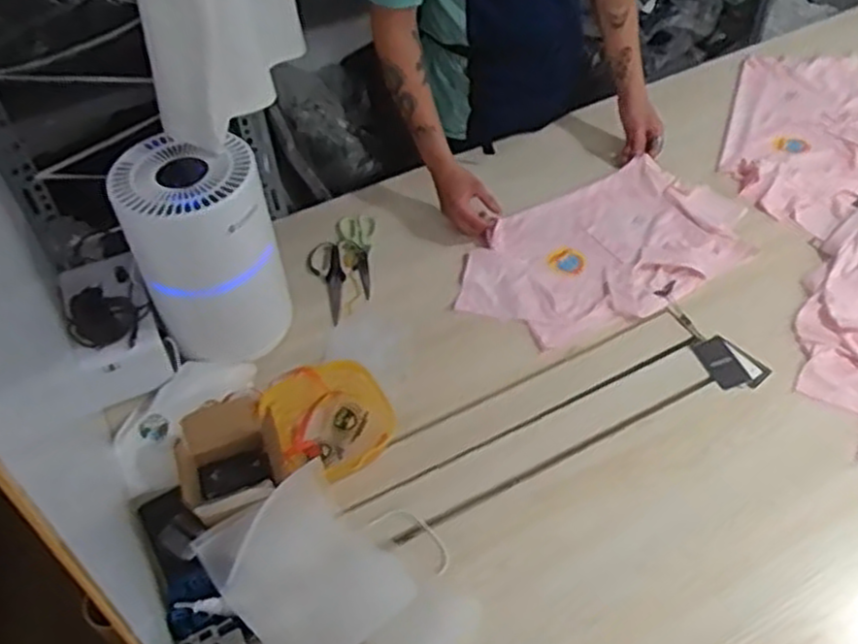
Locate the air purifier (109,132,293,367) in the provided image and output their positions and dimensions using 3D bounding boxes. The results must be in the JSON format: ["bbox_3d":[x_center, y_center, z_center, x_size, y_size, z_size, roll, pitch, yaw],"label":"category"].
[{"bbox_3d":[-0.315,-0.092,1.104,0.183,0.305,0.163,-23,51,-16],"label":"air purifier"}]

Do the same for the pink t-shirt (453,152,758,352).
[{"bbox_3d":[0.289,-0.124,1.296,0.488,0.015,0.301,-30,54,-21],"label":"pink t-shirt"}]

